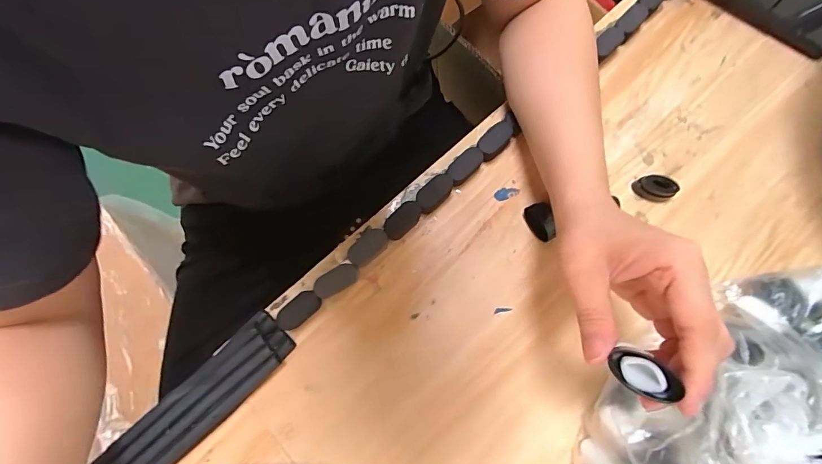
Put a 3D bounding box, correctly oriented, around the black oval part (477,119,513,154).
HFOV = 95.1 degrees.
[{"bbox_3d":[0.077,-0.083,0.345,0.037,0.020,0.019,-43,80,-10],"label":"black oval part"}]

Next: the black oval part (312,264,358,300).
[{"bbox_3d":[-0.061,0.041,0.315,0.037,0.018,0.017,-28,78,-7],"label":"black oval part"}]

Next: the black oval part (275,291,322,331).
[{"bbox_3d":[-0.092,0.064,0.308,0.037,0.017,0.016,-43,80,-10],"label":"black oval part"}]

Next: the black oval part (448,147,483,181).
[{"bbox_3d":[0.048,-0.058,0.339,0.018,0.021,0.036,43,80,10],"label":"black oval part"}]

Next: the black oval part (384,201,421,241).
[{"bbox_3d":[-0.008,-0.009,0.327,0.018,0.017,0.036,41,79,9],"label":"black oval part"}]

